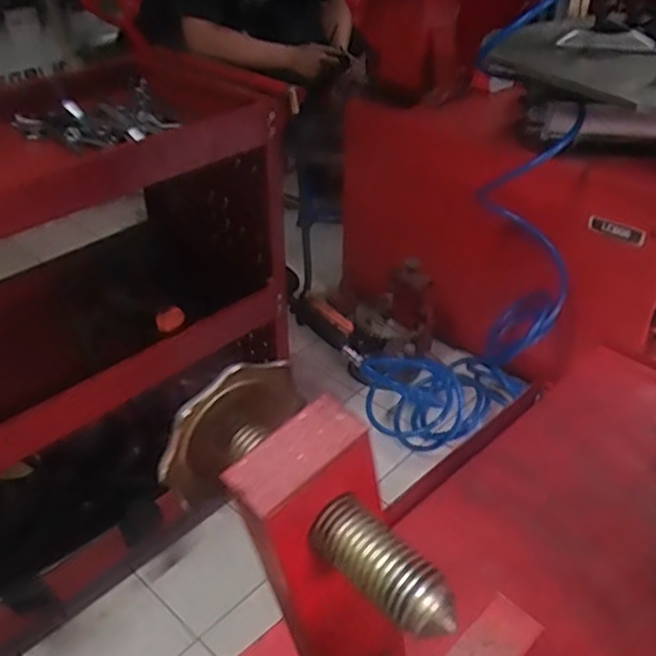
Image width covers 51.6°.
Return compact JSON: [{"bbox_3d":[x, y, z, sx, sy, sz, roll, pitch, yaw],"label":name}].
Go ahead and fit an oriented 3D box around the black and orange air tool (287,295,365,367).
[{"bbox_3d":[0.003,0.003,1.265,0.070,0.214,0.044,-36,31,20],"label":"black and orange air tool"}]

